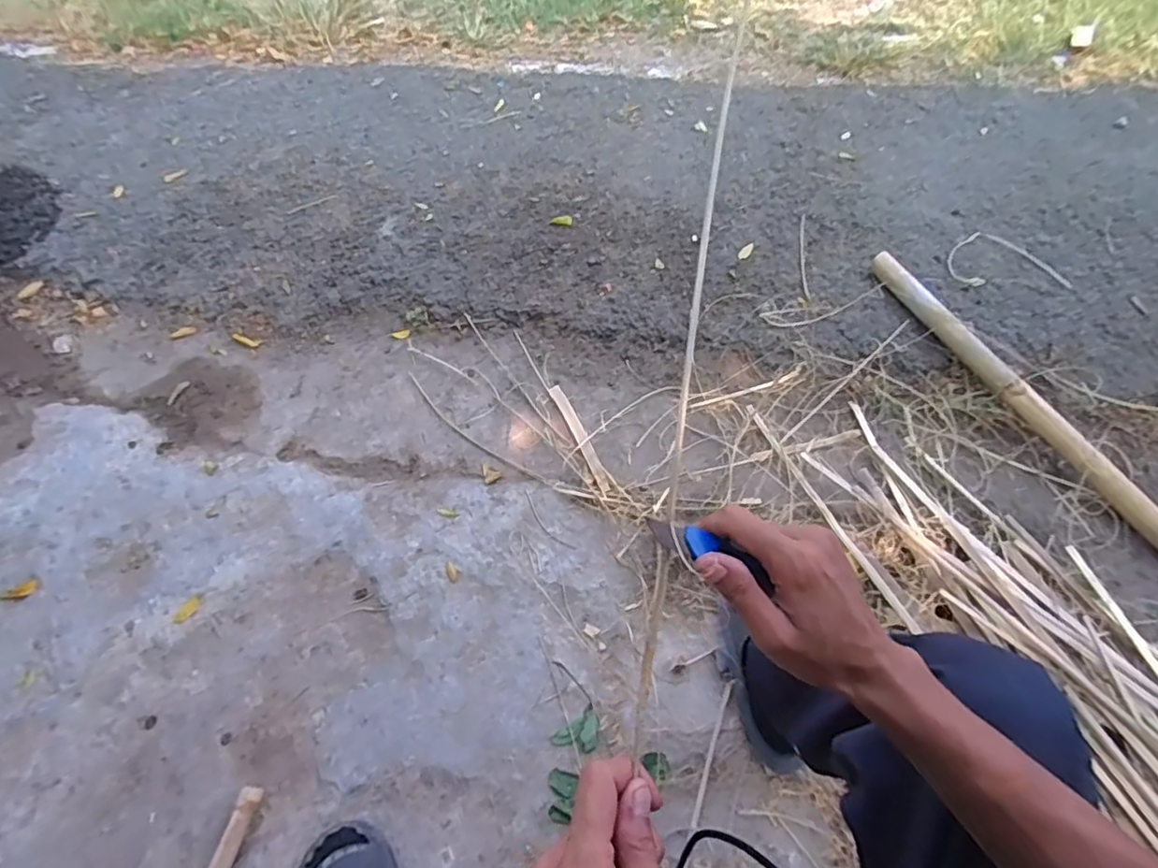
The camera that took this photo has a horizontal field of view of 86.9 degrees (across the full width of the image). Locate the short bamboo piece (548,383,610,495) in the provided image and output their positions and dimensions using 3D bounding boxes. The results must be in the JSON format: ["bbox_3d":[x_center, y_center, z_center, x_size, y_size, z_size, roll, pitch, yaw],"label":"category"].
[{"bbox_3d":[0.003,0.002,1.196,0.027,0.016,0.256,-20,56,-14],"label":"short bamboo piece"}]

